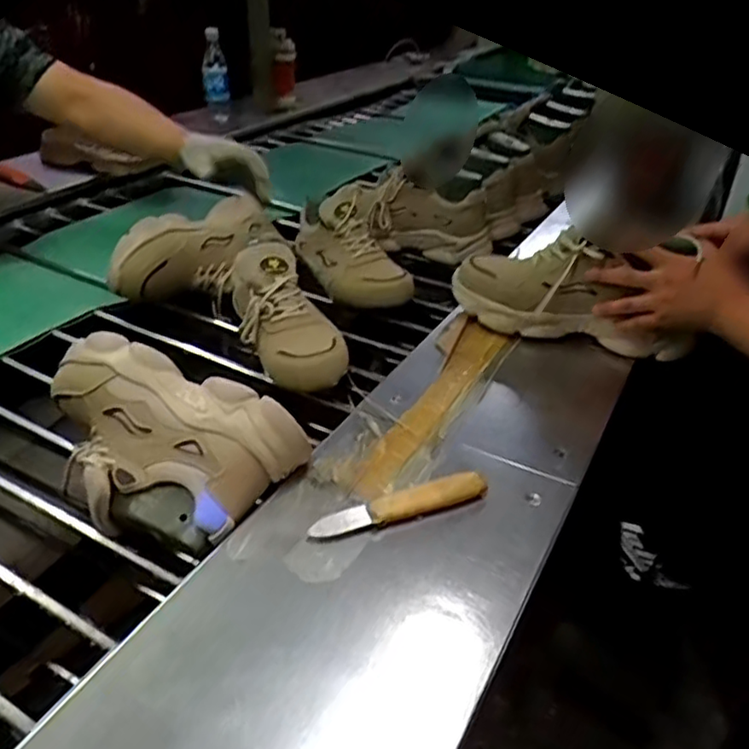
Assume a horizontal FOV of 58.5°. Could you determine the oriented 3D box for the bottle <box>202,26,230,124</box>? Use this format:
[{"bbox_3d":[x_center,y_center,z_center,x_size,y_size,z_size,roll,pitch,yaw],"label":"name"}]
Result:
[{"bbox_3d":[-0.377,-0.702,1.589,0.055,0.208,0.055,-9,34,-15],"label":"bottle"}]

